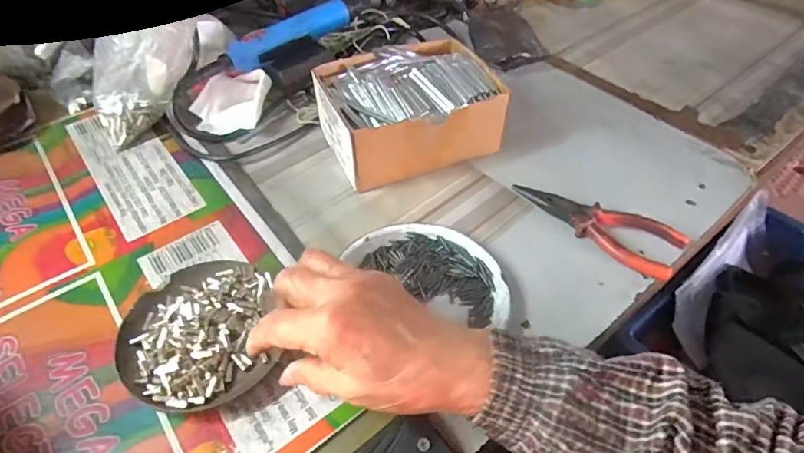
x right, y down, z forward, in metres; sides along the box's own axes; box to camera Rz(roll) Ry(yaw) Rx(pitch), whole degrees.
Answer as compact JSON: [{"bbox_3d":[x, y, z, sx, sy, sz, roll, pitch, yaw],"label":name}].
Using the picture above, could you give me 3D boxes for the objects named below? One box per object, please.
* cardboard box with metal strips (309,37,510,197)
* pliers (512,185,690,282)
[{"bbox_3d":[0.005,-0.114,0.485,0.162,0.071,0.126,-16,50,-15],"label":"cardboard box with metal strips"},{"bbox_3d":[0.165,-0.004,0.421,0.141,0.018,0.052,31,54,24],"label":"pliers"}]

